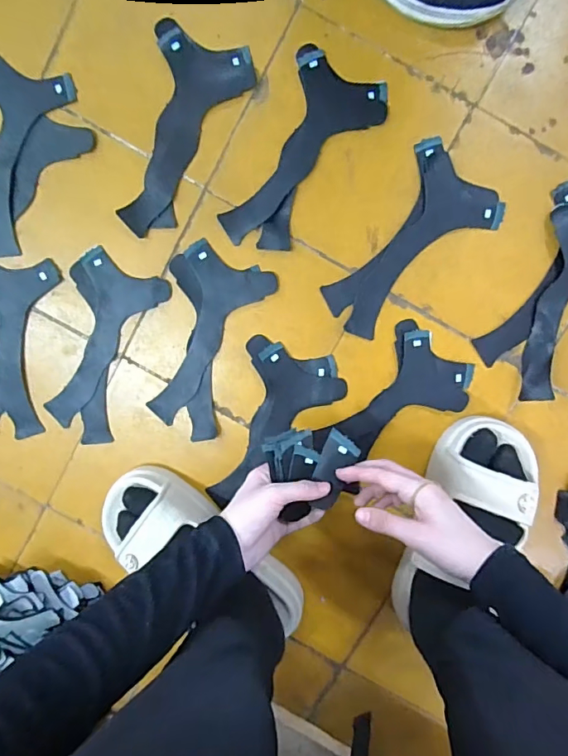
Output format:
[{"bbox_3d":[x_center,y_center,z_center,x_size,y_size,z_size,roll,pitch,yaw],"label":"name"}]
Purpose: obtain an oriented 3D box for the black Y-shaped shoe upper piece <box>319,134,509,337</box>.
[{"bbox_3d":[0.125,-0.137,0.509,0.104,0.004,0.195,42,98,-4],"label":"black Y-shaped shoe upper piece"}]

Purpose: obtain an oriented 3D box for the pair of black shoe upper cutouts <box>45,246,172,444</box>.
[{"bbox_3d":[-0.201,-0.029,0.537,0.098,0.006,0.200,19,99,-1],"label":"pair of black shoe upper cutouts"}]

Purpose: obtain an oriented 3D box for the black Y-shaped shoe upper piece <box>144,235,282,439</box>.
[{"bbox_3d":[-0.093,-0.039,0.535,0.105,0.006,0.197,23,98,-1],"label":"black Y-shaped shoe upper piece"}]

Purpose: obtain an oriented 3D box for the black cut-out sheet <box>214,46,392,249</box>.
[{"bbox_3d":[0.020,-0.222,0.500,0.098,0.004,0.198,28,98,-2],"label":"black cut-out sheet"}]

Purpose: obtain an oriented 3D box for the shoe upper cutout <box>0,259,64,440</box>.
[{"bbox_3d":[-0.300,-0.031,0.537,0.085,0.008,0.193,8,99,1],"label":"shoe upper cutout"}]

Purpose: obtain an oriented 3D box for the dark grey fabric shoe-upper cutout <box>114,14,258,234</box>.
[{"bbox_3d":[-0.112,-0.249,0.501,0.097,0.006,0.200,24,98,-2],"label":"dark grey fabric shoe-upper cutout"}]

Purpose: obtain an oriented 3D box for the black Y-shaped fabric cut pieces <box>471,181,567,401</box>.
[{"bbox_3d":[0.277,-0.086,0.499,0.098,0.025,0.202,30,98,-3],"label":"black Y-shaped fabric cut pieces"}]

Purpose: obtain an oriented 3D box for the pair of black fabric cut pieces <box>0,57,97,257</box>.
[{"bbox_3d":[-0.280,-0.212,0.515,0.121,0.010,0.215,19,99,-1],"label":"pair of black fabric cut pieces"}]

